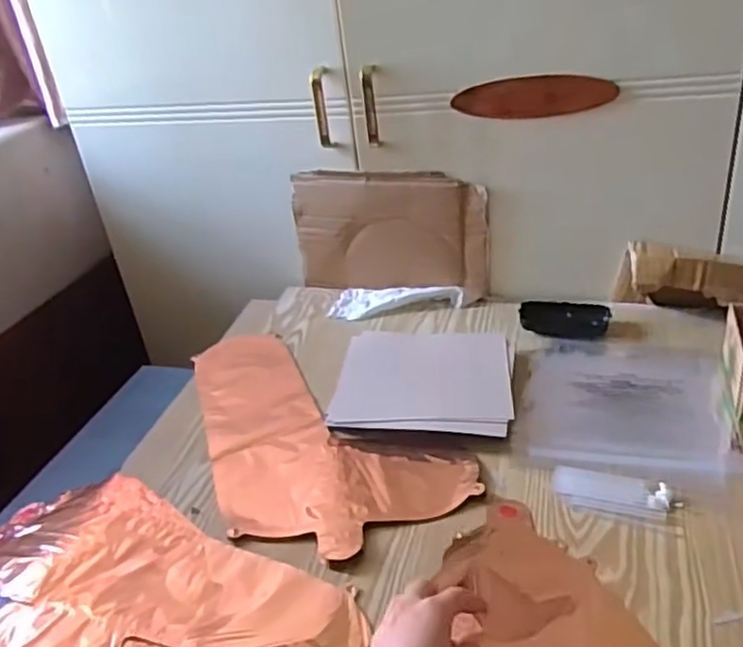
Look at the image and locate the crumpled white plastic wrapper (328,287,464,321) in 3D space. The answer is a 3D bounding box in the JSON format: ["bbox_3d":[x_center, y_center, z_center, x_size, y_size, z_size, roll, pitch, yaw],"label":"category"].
[{"bbox_3d":[0.036,-0.034,0.952,0.180,0.022,0.062,-1,32,12],"label":"crumpled white plastic wrapper"}]

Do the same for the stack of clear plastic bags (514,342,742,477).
[{"bbox_3d":[0.273,0.082,0.742,0.210,0.015,0.221,2,33,16],"label":"stack of clear plastic bags"}]

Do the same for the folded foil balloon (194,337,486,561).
[{"bbox_3d":[-0.085,0.111,0.758,0.212,0.013,0.396,-22,34,-22],"label":"folded foil balloon"}]

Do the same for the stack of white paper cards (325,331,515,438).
[{"bbox_3d":[0.061,0.062,0.775,0.194,0.026,0.157,2,32,15],"label":"stack of white paper cards"}]

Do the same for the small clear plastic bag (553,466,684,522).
[{"bbox_3d":[0.220,0.151,0.619,0.104,0.009,0.048,5,34,21],"label":"small clear plastic bag"}]

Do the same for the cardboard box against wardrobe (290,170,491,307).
[{"bbox_3d":[0.025,-0.123,0.939,0.264,0.171,0.024,4,33,18],"label":"cardboard box against wardrobe"}]

